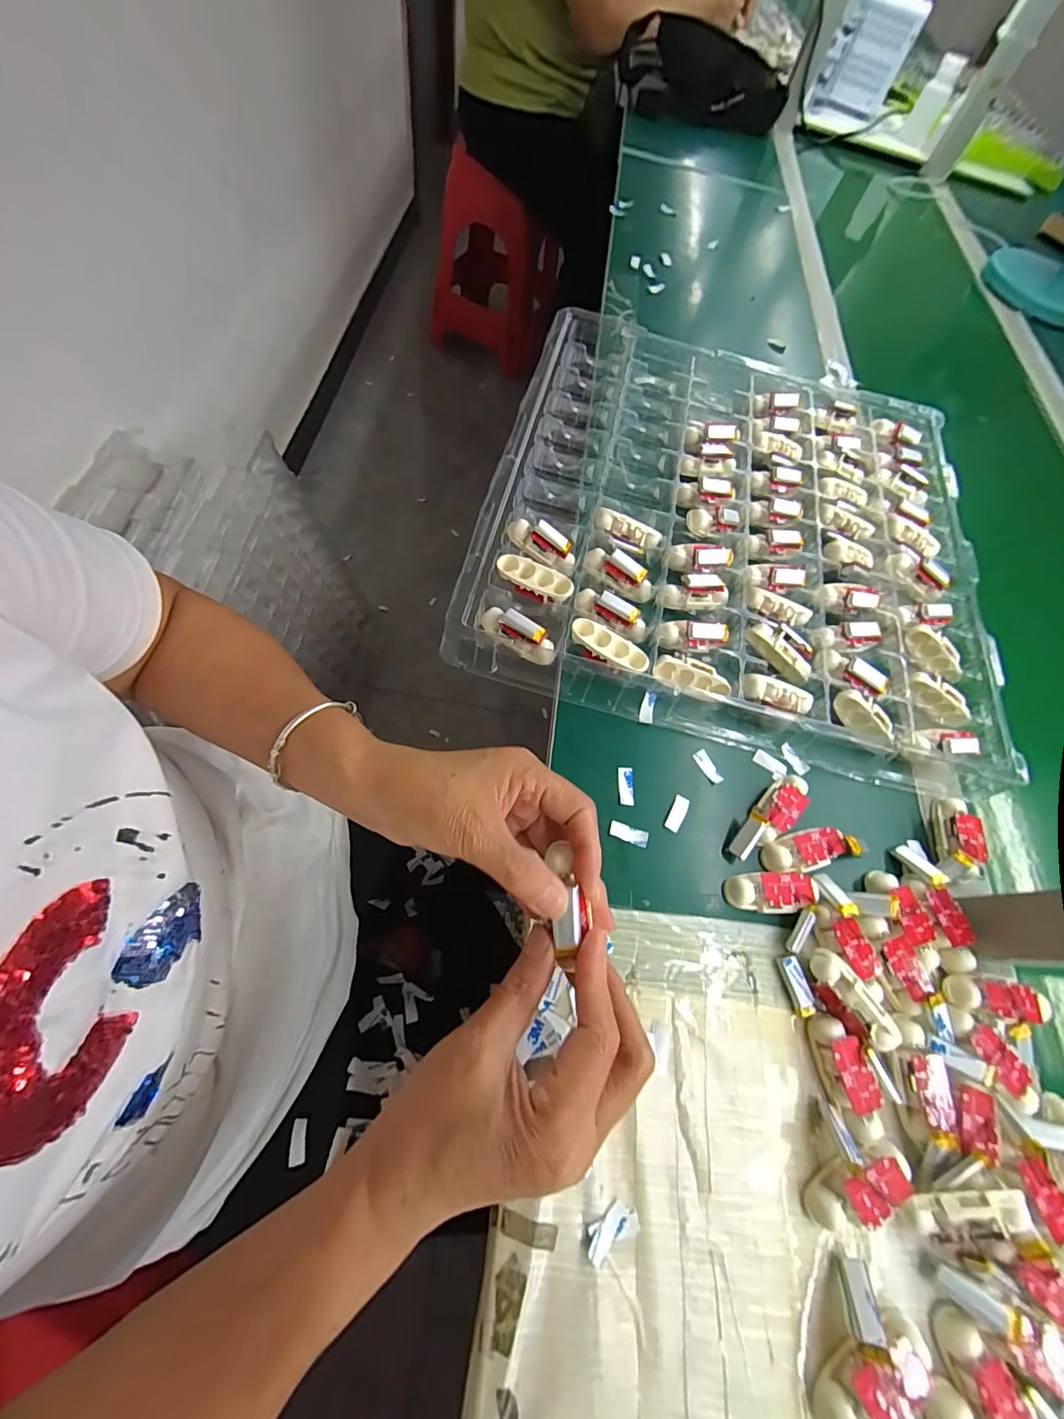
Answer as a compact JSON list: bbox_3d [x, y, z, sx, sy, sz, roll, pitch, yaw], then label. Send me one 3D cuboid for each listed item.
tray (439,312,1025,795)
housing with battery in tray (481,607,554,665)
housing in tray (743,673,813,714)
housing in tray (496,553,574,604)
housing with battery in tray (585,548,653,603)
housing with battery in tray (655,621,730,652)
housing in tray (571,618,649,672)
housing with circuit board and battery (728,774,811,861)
[{"bbox_3d":[0.204,-0.199,0.462,0.460,0.044,0.488,16,65,-2],"label":"tray"},{"bbox_3d":[-0.012,-0.061,0.378,0.066,0.025,0.022,32,65,5],"label":"housing with battery in tray"},{"bbox_3d":[0.194,-0.011,0.379,0.060,0.015,0.021,16,104,-12],"label":"housing in tray"},{"bbox_3d":[0.002,-0.105,0.399,0.065,0.020,0.026,29,65,4],"label":"housing in tray"},{"bbox_3d":[0.075,-0.118,0.415,0.063,0.021,0.023,32,65,5],"label":"housing with battery in tray"},{"bbox_3d":[0.131,-0.060,0.397,0.061,0.024,0.024,10,65,-5],"label":"housing with battery in tray"},{"bbox_3d":[0.060,-0.048,0.381,0.064,0.018,0.025,32,65,5],"label":"housing in tray"},{"bbox_3d":[0.174,0.078,0.351,0.026,0.020,0.081,44,67,11],"label":"housing with circuit board and battery"}]

